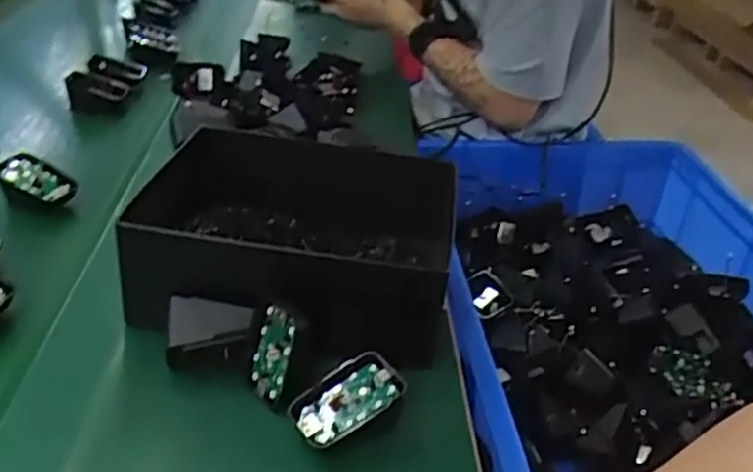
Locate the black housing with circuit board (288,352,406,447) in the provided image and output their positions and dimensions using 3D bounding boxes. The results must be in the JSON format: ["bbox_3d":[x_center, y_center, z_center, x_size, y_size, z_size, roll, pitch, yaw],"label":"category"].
[{"bbox_3d":[-0.020,0.103,0.466,0.070,0.009,0.045,-31,47,-20],"label":"black housing with circuit board"}]

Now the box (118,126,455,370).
[{"bbox_3d":[-0.063,0.000,0.608,0.238,0.099,0.207,6,31,3],"label":"box"}]

